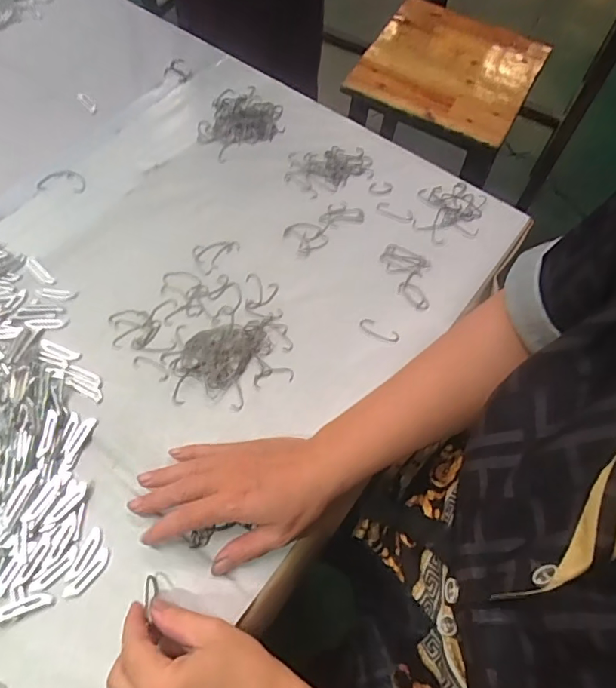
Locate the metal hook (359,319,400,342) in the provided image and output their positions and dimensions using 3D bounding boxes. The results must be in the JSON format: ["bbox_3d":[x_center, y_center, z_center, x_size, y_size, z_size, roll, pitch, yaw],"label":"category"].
[{"bbox_3d":[0.069,-0.013,0.490,0.041,0.005,0.015,28,67,12],"label":"metal hook"}]

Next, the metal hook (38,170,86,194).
[{"bbox_3d":[-0.276,-0.184,0.570,0.051,0.004,0.031,4,63,-5],"label":"metal hook"}]

